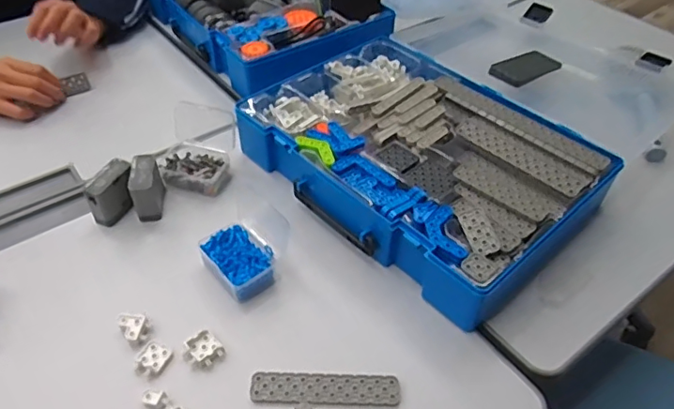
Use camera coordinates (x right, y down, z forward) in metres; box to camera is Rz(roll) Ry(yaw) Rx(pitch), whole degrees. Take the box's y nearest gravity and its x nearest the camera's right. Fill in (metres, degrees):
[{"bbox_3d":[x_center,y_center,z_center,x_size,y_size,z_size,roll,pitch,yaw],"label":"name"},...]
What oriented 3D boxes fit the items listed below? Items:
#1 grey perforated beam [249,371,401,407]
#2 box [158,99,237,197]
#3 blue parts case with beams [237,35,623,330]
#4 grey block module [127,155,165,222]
[{"bbox_3d":[-0.010,0.157,0.456,0.125,0.004,0.027,2,45,0],"label":"grey perforated beam"},{"bbox_3d":[-0.165,-0.063,0.620,0.083,0.068,0.074,9,46,8],"label":"box"},{"bbox_3d":[0.092,-0.055,0.627,0.275,0.075,0.371,-33,54,-29],"label":"blue parts case with beams"},{"bbox_3d":[-0.208,-0.020,0.587,0.027,0.055,0.053,-6,45,-7],"label":"grey block module"}]

